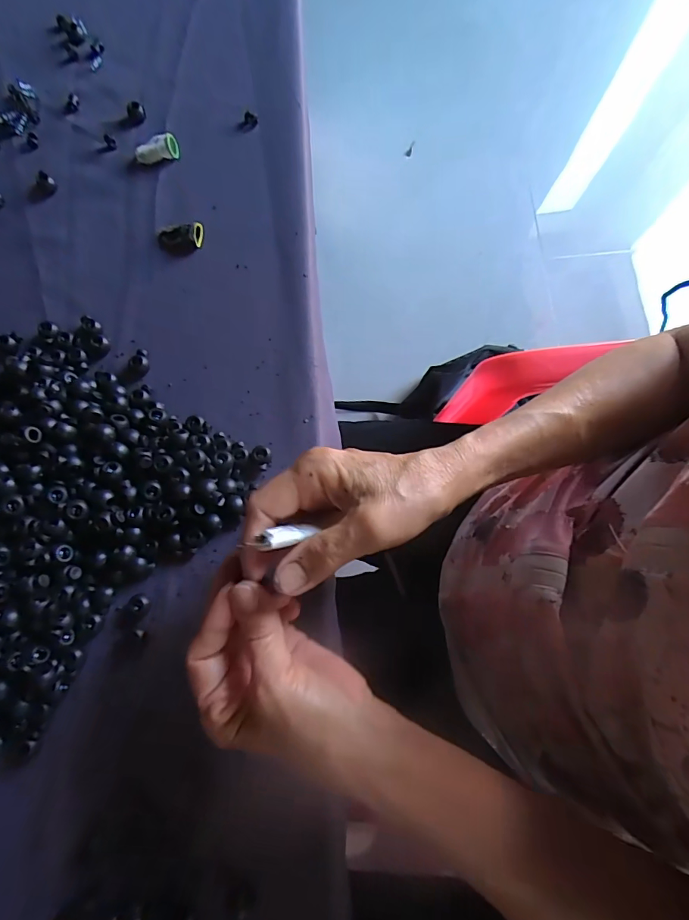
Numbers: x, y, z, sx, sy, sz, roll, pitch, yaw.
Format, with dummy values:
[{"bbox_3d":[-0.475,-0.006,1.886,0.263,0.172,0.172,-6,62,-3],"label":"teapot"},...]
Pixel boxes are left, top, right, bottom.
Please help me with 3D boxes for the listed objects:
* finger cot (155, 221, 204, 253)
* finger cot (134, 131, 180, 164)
[{"bbox_3d":[-0.140,-0.188,0.373,0.041,0.013,0.022,-1,77,1],"label":"finger cot"},{"bbox_3d":[-0.163,-0.270,0.384,0.037,0.017,0.014,-18,77,-2],"label":"finger cot"}]

